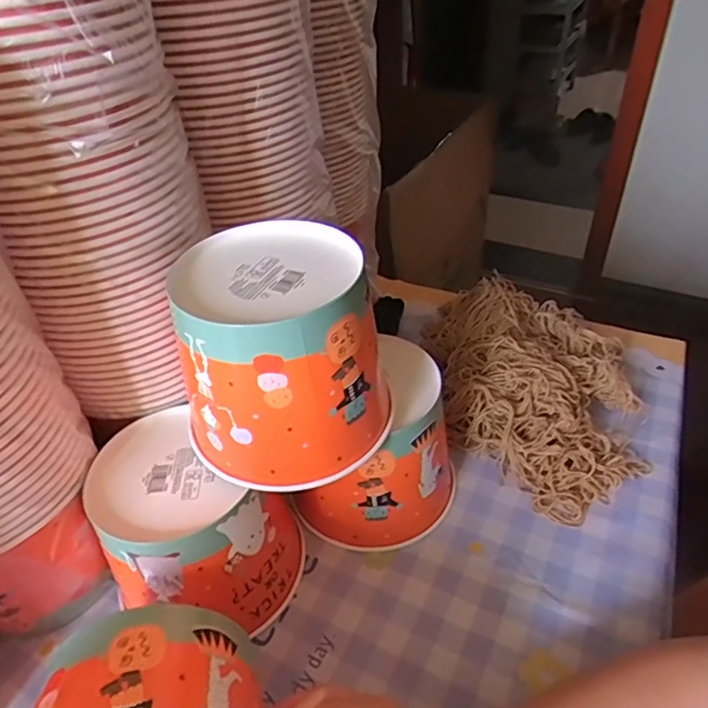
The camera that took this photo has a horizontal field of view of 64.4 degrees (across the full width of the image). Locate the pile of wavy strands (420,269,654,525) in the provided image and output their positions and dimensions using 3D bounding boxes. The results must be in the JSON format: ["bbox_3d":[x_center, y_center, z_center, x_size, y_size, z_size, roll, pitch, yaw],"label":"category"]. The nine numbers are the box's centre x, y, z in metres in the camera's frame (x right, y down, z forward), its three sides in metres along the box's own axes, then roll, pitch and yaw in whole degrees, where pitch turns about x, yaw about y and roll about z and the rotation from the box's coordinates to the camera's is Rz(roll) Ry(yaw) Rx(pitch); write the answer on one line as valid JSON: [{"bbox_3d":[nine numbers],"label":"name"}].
[{"bbox_3d":[0.197,0.024,0.611,0.215,0.067,0.312,-3,40,0],"label":"pile of wavy strands"}]

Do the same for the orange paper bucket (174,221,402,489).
[{"bbox_3d":[-0.051,-0.001,0.406,0.138,0.131,0.139,-10,40,-7],"label":"orange paper bucket"}]

